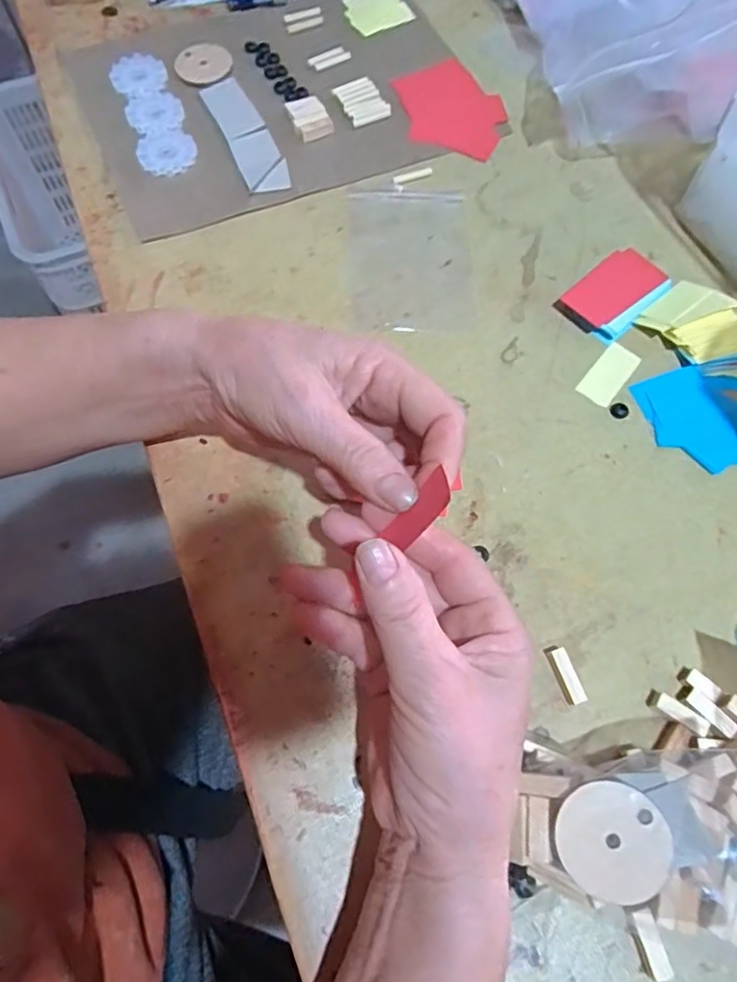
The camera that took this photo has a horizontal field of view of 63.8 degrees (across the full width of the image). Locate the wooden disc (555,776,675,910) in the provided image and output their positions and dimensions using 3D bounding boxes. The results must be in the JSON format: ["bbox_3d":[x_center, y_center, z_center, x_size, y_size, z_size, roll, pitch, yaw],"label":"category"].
[{"bbox_3d":[0.095,0.137,0.231,0.040,0.010,0.041,1,67,-2],"label":"wooden disc"}]

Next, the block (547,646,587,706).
[{"bbox_3d":[0.096,0.090,0.288,0.009,0.008,0.026,-19,69,-10],"label":"block"}]

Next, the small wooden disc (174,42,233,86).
[{"bbox_3d":[-0.122,-0.315,0.437,0.042,0.005,0.038,-29,71,-13],"label":"small wooden disc"}]

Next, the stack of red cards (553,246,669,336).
[{"bbox_3d":[0.155,-0.127,0.375,0.065,0.012,0.035,-38,73,-16],"label":"stack of red cards"}]

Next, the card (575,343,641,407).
[{"bbox_3d":[0.147,-0.072,0.360,0.021,0.004,0.045,37,71,13],"label":"card"}]

